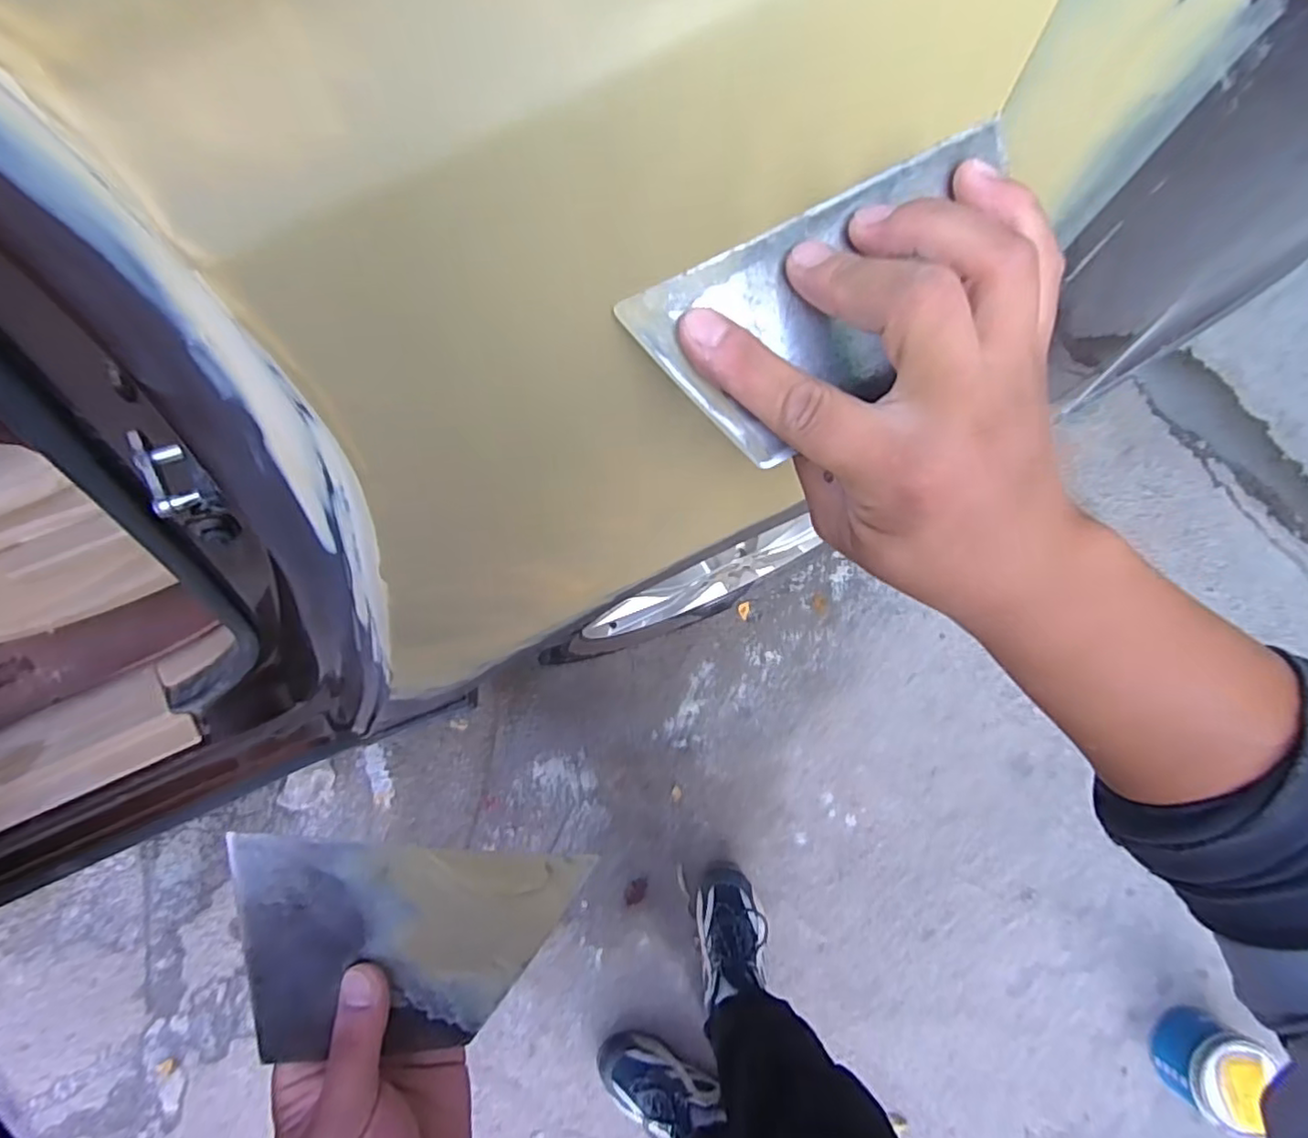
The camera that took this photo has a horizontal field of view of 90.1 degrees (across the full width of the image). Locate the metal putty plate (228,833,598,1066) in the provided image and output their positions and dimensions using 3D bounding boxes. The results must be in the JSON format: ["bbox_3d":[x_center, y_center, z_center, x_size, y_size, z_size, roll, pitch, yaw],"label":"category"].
[{"bbox_3d":[-0.125,0.190,0.326,0.165,0.007,0.102,18,89,-29],"label":"metal putty plate"}]

